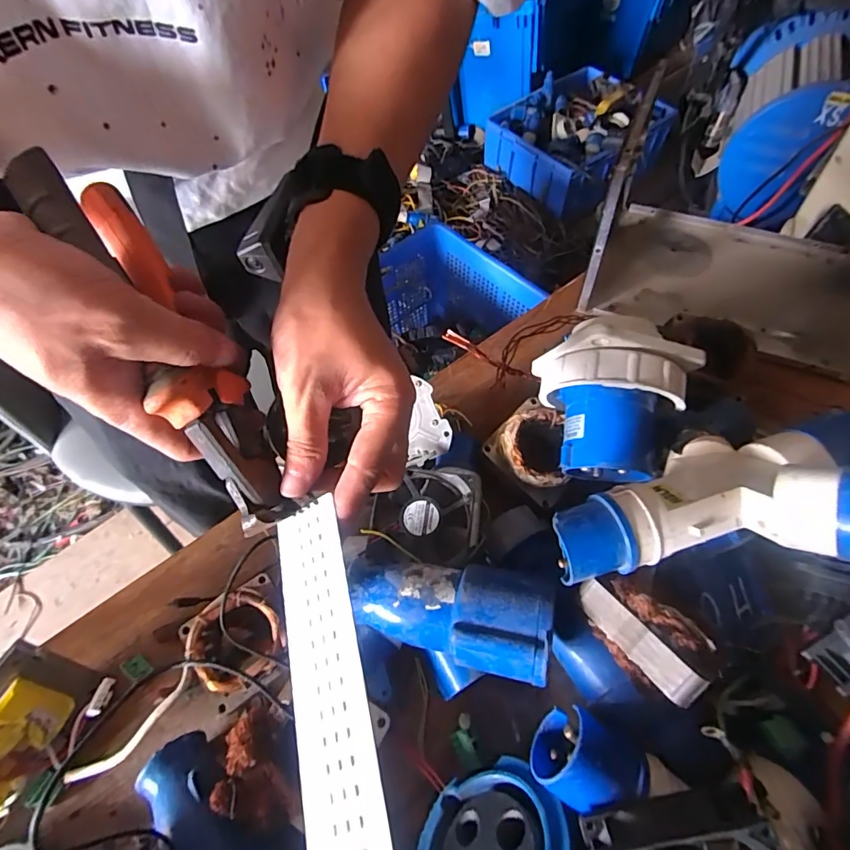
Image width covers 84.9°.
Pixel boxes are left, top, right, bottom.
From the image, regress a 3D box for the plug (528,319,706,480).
[{"bbox_3d":[0.144,-0.020,0.359,0.114,0.096,0.110,11,62,8],"label":"plug"}]

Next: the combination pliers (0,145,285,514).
[{"bbox_3d":[-0.123,-0.037,0.225,0.035,0.043,0.182,-31,96,-14],"label":"combination pliers"}]

